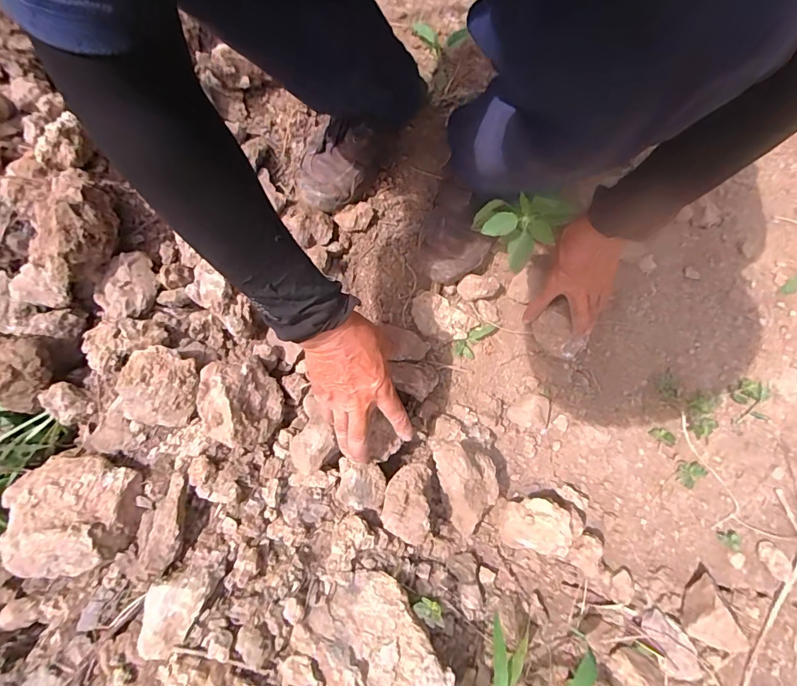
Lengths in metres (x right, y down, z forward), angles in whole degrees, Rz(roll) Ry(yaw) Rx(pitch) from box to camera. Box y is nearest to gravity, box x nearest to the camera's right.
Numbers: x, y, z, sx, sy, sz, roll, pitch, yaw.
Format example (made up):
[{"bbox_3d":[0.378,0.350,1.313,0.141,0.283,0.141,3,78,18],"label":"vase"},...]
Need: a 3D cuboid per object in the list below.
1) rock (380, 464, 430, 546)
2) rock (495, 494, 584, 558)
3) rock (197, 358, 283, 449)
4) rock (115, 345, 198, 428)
[{"bbox_3d":[0.010,0.173,0.452,0.051,0.032,0.077,14,73,-1],"label":"rock"},{"bbox_3d":[0.169,0.219,0.502,0.099,0.054,0.069,9,75,-1],"label":"rock"},{"bbox_3d":[-0.182,0.067,0.478,0.087,0.061,0.102,-8,74,-8],"label":"rock"},{"bbox_3d":[-0.281,0.052,0.485,0.087,0.042,0.086,18,72,-1],"label":"rock"}]

